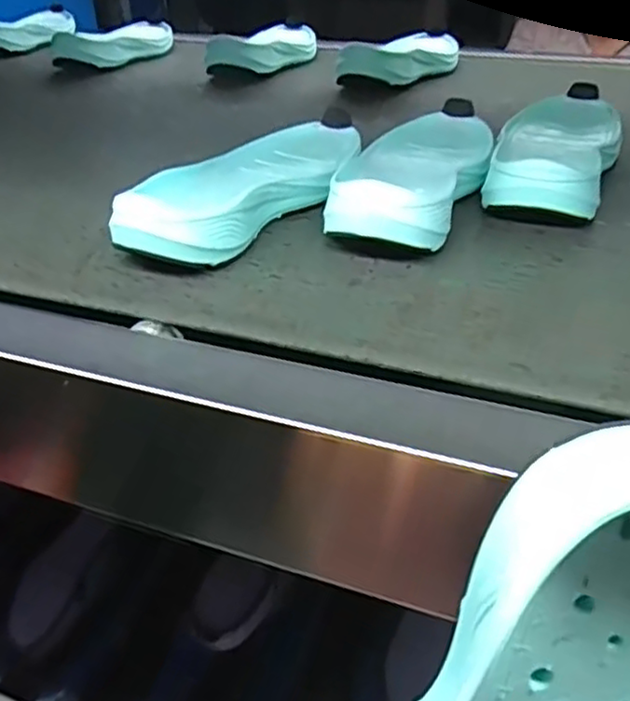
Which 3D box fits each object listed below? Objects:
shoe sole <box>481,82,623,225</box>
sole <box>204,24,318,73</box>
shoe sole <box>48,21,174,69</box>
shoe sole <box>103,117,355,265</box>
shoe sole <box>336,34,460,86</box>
[{"bbox_3d":[0.185,-0.154,0.521,0.084,0.036,0.223,13,36,20],"label":"shoe sole"},{"bbox_3d":[-0.057,-0.394,0.871,0.095,0.041,0.216,9,35,15],"label":"sole"},{"bbox_3d":[-0.260,-0.417,0.914,0.089,0.041,0.209,8,35,14],"label":"shoe sole"},{"bbox_3d":[-0.047,-0.113,0.467,0.087,0.035,0.219,17,38,25],"label":"shoe sole"},{"bbox_3d":[0.111,-0.348,0.795,0.084,0.041,0.224,17,38,25],"label":"shoe sole"}]

